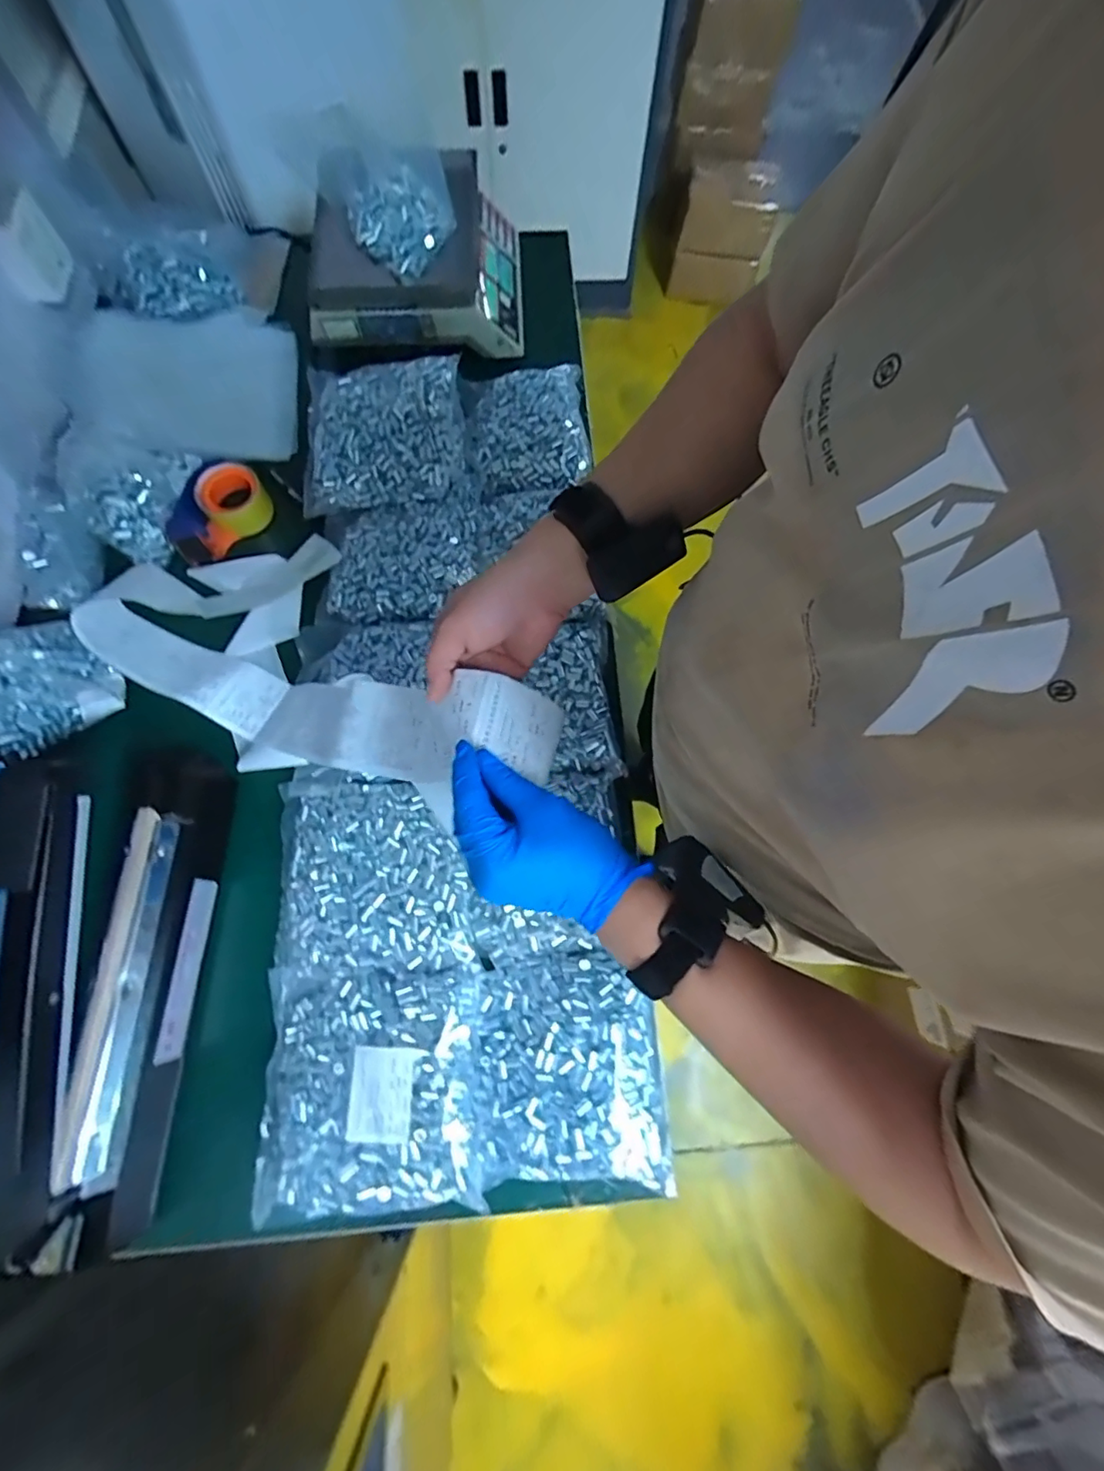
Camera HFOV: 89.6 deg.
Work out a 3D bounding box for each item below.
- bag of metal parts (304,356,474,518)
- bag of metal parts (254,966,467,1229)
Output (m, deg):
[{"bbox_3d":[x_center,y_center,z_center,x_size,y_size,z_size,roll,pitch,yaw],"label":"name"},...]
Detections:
[{"bbox_3d":[-0.224,-0.405,0.741,0.215,0.078,0.201,-4,73,-2],"label":"bag of metal parts"},{"bbox_3d":[-0.186,0.346,0.545,0.202,0.034,0.214,-2,73,-1],"label":"bag of metal parts"}]

